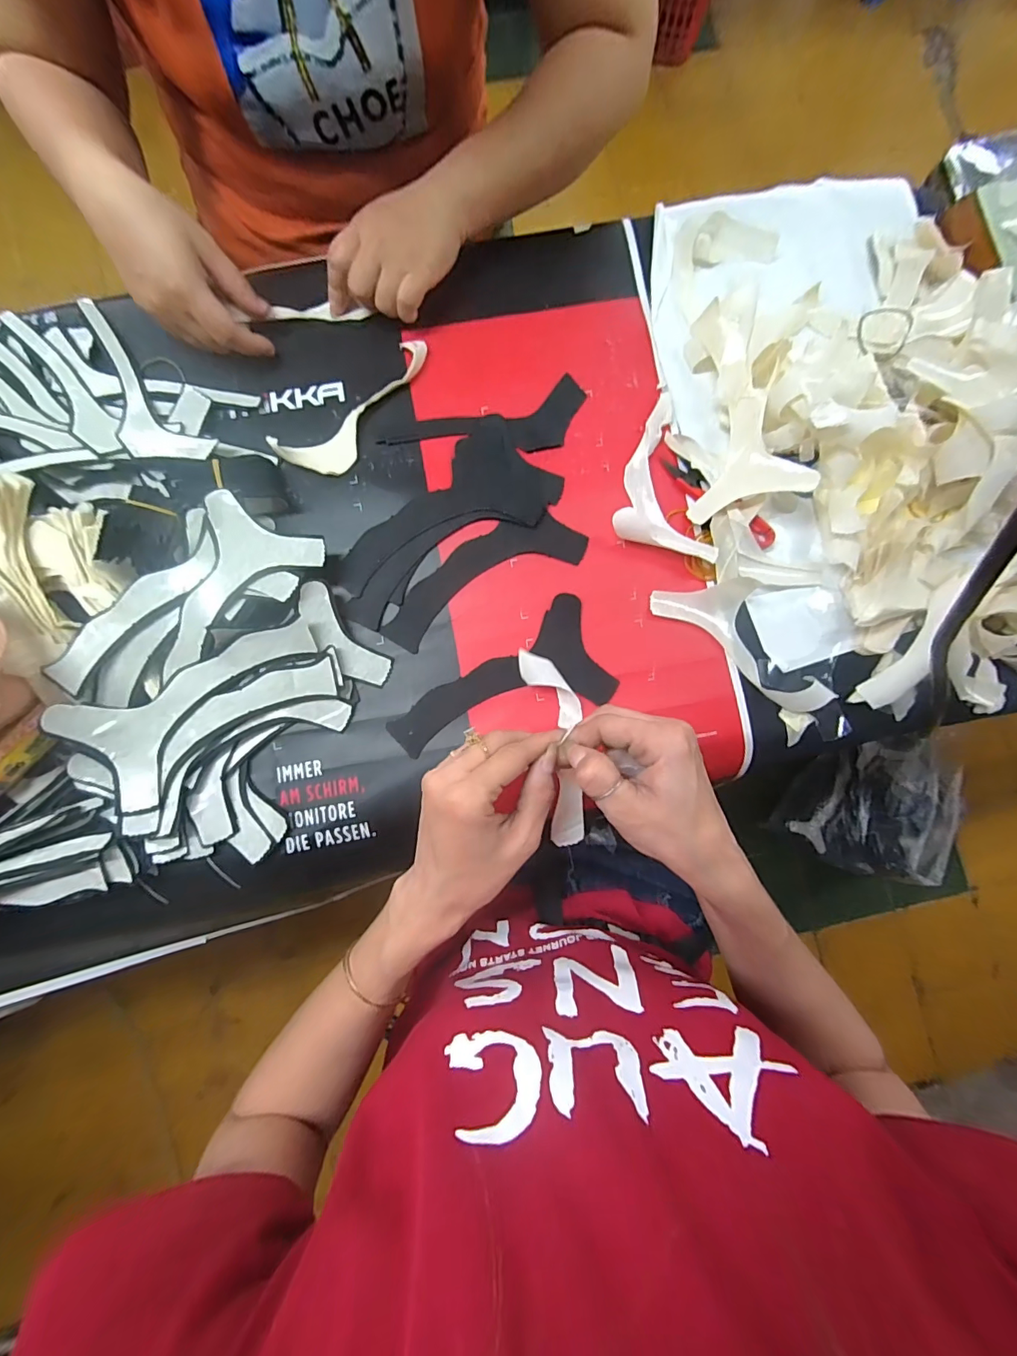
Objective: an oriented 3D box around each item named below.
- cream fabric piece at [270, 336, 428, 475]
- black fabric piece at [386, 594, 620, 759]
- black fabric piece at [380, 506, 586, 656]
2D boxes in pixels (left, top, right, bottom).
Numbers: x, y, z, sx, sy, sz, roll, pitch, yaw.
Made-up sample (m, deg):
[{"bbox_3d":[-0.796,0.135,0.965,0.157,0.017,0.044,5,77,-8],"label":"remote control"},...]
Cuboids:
[{"bbox_3d":[-0.125,-0.232,0.403,0.158,0.022,0.051,-42,86,-4],"label":"cream fabric piece"},{"bbox_3d":[0.002,0.018,0.387,0.185,0.009,0.090,-37,86,-4],"label":"black fabric piece"},{"bbox_3d":[-0.024,-0.090,0.400,0.184,0.007,0.058,-29,85,-3],"label":"black fabric piece"}]

